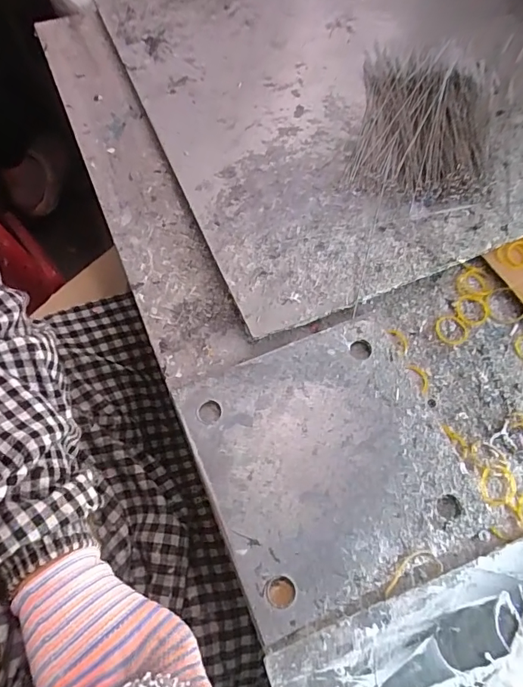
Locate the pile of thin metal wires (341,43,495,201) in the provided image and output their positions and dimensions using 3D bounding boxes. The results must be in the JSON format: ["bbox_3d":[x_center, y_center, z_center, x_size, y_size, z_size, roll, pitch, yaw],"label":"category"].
[{"bbox_3d":[0.170,-0.230,0.461,0.137,0.023,0.189,12,69,4],"label":"pile of thin metal wires"}]

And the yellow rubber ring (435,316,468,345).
[{"bbox_3d":[0.172,-0.012,0.401,0.030,0.004,0.028,0,68,-1],"label":"yellow rubber ring"}]

